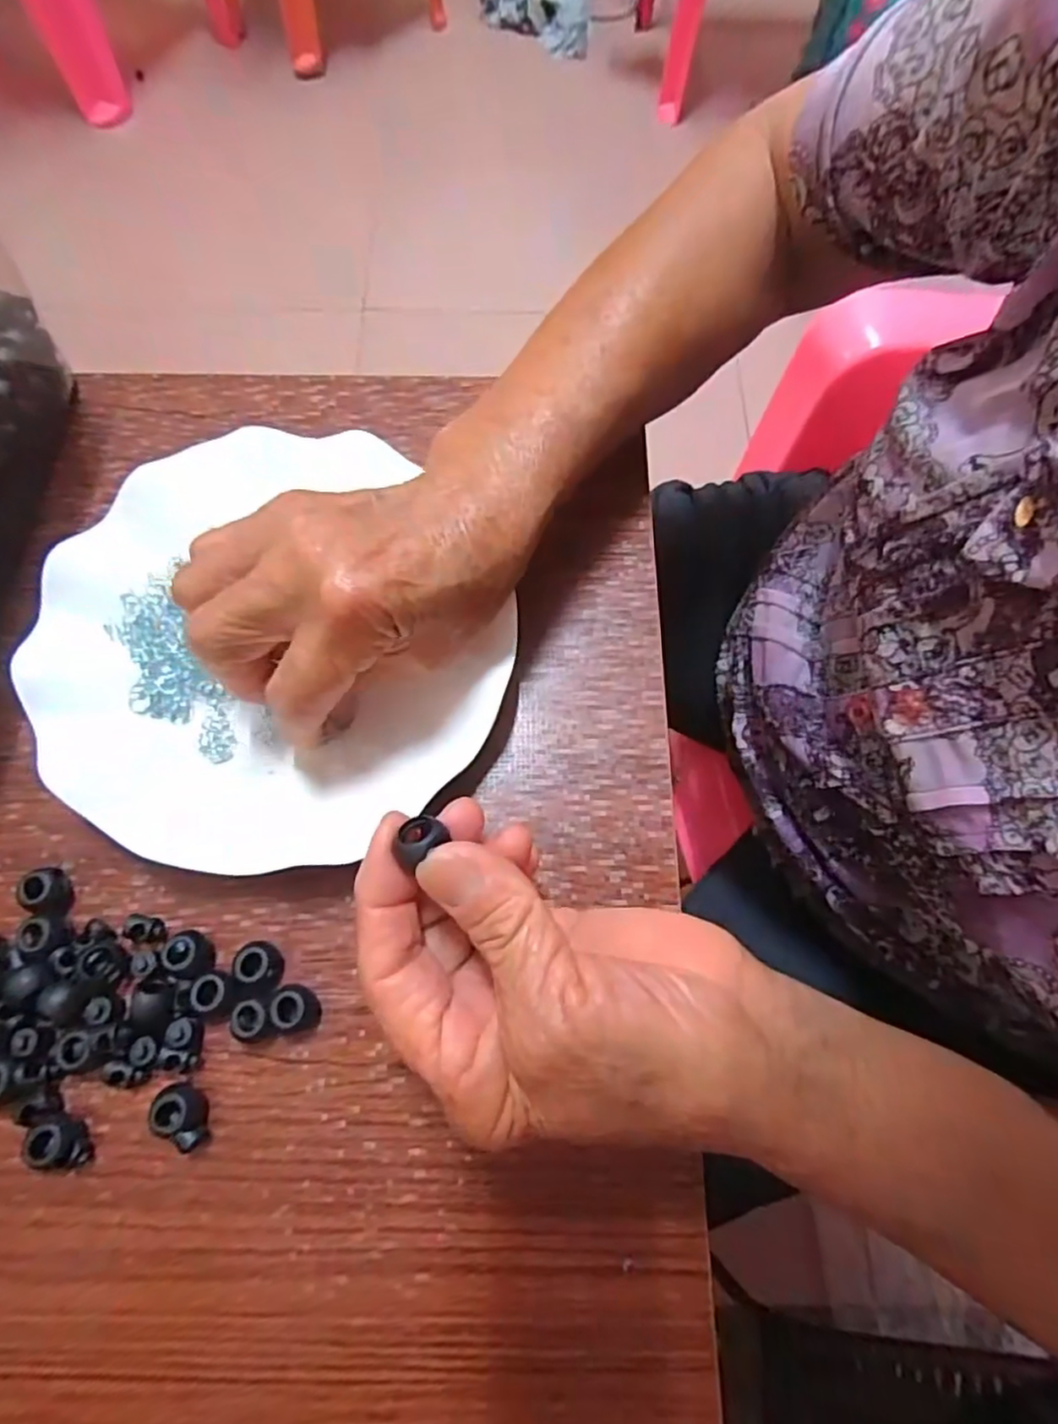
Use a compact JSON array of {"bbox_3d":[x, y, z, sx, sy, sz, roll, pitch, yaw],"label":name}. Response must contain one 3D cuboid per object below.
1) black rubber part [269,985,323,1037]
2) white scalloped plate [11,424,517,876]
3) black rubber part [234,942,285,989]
[{"bbox_3d":[-0.080,0.103,0.228,0.014,0.011,0.015,-39,75,-14],"label":"black rubber part"},{"bbox_3d":[-0.104,-0.028,0.265,0.171,0.020,0.181,0,69,-1],"label":"white scalloped plate"},{"bbox_3d":[-0.095,0.089,0.233,0.013,0.012,0.015,-8,70,-4],"label":"black rubber part"}]

